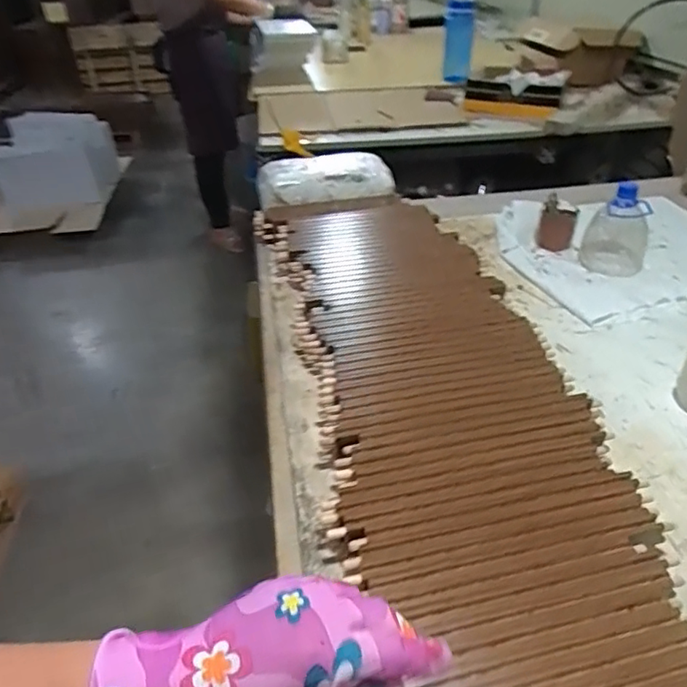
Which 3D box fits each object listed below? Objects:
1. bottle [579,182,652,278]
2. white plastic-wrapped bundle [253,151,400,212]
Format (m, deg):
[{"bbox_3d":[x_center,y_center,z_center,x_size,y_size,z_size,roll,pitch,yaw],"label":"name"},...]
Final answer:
[{"bbox_3d":[0.440,-0.183,0.880,0.098,0.126,0.091,15,40,22],"label":"bottle"},{"bbox_3d":[-0.038,-0.314,1.071,0.251,0.063,0.125,-11,38,-12],"label":"white plastic-wrapped bundle"}]

